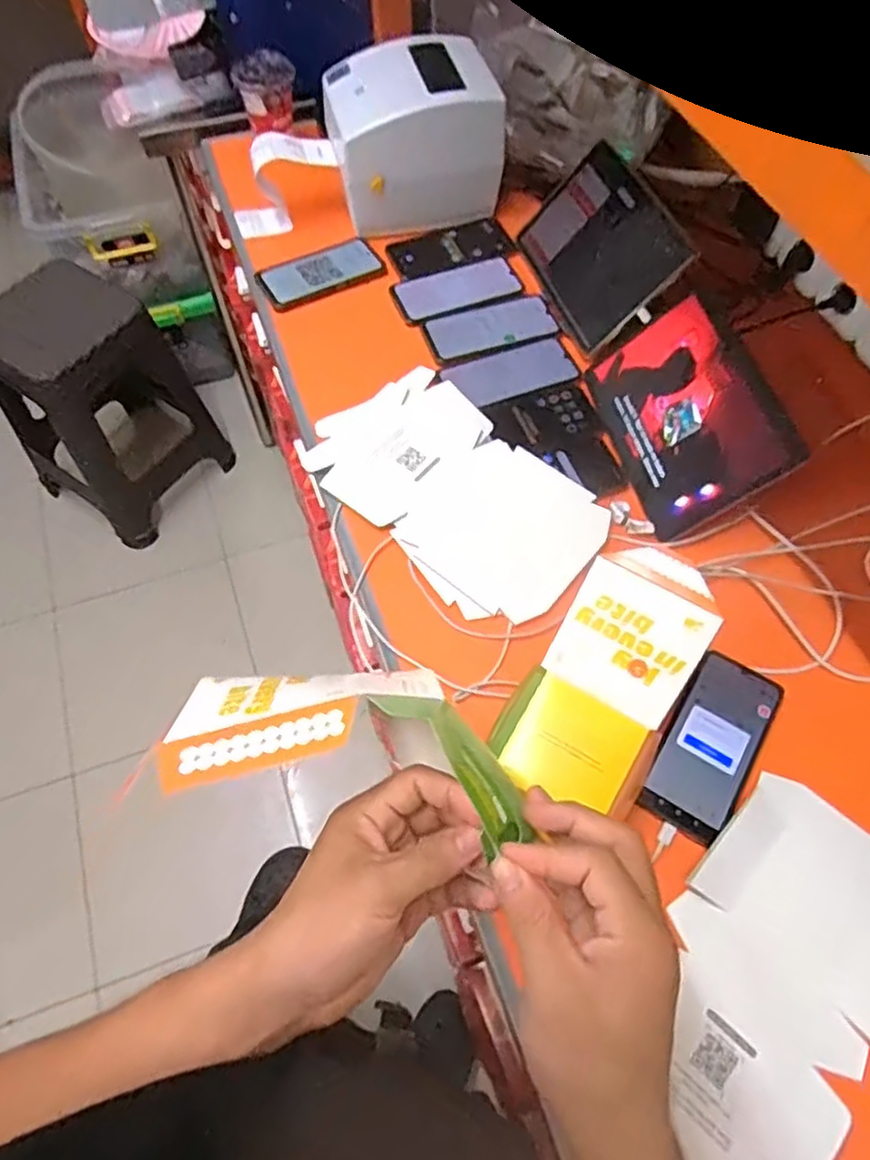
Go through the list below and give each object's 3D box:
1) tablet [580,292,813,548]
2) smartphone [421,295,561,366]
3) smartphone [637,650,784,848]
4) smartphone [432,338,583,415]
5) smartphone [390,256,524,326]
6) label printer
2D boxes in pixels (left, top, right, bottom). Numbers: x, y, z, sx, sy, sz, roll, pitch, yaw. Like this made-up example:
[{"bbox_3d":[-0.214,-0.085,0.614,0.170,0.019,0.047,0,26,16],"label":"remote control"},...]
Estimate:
[{"bbox_3d":[0.269,-0.186,0.756,0.016,0.164,0.255,15,51,-40],"label":"tablet"},{"bbox_3d":[0.071,-0.324,0.898,0.168,0.007,0.085,-19,62,-10],"label":"smartphone"},{"bbox_3d":[0.251,0.146,0.630,0.077,0.005,0.171,30,65,16],"label":"smartphone"},{"bbox_3d":[0.095,-0.250,0.856,0.165,0.008,0.085,-22,63,-12],"label":"smartphone"},{"bbox_3d":[0.029,-0.393,0.942,0.169,0.007,0.084,-20,63,-11],"label":"smartphone"},{"bbox_3d":[-0.031,-0.607,0.965,0.221,0.159,0.162,-12,61,-6],"label":"label printer"}]

